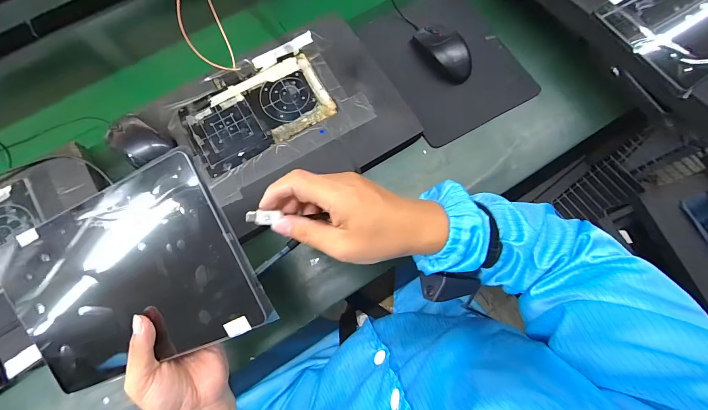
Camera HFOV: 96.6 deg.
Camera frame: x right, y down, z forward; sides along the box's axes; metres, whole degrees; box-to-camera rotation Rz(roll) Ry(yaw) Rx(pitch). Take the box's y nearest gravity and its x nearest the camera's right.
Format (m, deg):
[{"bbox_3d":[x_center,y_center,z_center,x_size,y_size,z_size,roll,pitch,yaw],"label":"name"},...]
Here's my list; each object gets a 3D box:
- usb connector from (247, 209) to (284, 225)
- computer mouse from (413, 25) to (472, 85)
[{"bbox_3d":[-0.078,0.011,0.277,0.031,0.005,0.012,-3,73,-17],"label":"usb connector"},{"bbox_3d":[0.155,-0.259,0.533,0.059,0.033,0.115,-33,75,-8],"label":"computer mouse"}]

